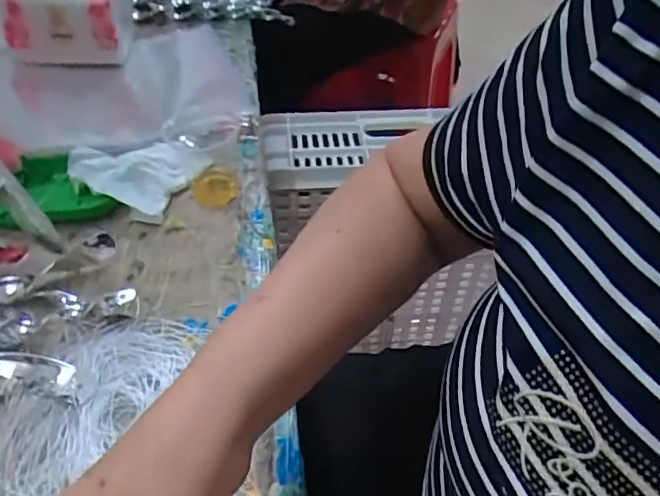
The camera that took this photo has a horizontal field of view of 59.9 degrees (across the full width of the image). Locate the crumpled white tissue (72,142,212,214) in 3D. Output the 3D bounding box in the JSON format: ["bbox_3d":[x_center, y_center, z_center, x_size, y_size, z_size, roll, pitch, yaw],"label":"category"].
[{"bbox_3d":[-0.188,-0.067,0.540,0.129,0.029,0.075,2,47,1],"label":"crumpled white tissue"}]

